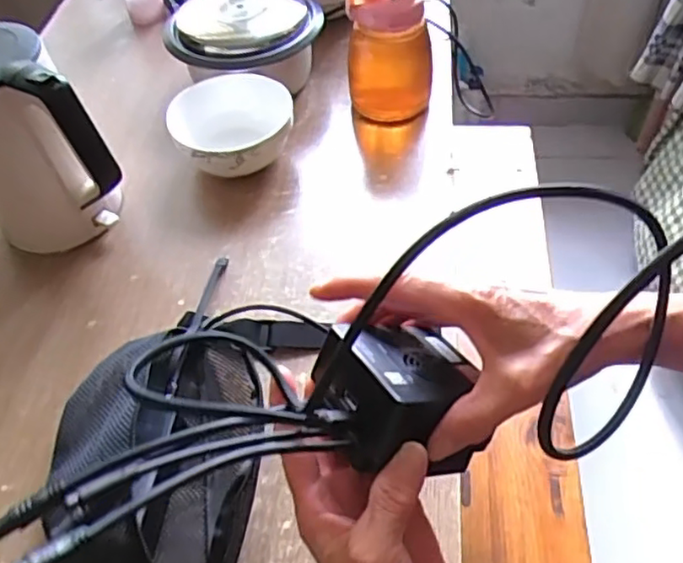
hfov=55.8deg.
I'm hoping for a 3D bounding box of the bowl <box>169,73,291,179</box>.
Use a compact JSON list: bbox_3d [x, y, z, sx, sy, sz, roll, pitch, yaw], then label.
[{"bbox_3d":[-0.133,-0.197,0.827,0.144,0.076,0.142,-2,51,3],"label":"bowl"}]

